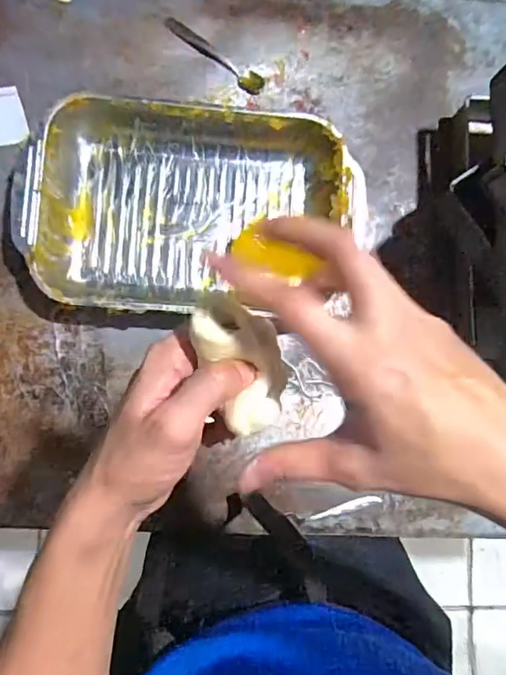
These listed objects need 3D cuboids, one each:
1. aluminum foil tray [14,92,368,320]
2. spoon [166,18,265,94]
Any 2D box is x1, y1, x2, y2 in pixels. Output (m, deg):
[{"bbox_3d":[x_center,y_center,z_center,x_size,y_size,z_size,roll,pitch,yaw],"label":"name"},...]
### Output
[{"bbox_3d":[-0.072,-0.168,0.679,0.432,0.080,0.277,0,85,-6],"label":"aluminum foil tray"},{"bbox_3d":[-0.057,-0.418,0.745,0.174,0.015,0.033,40,82,-1],"label":"spoon"}]

